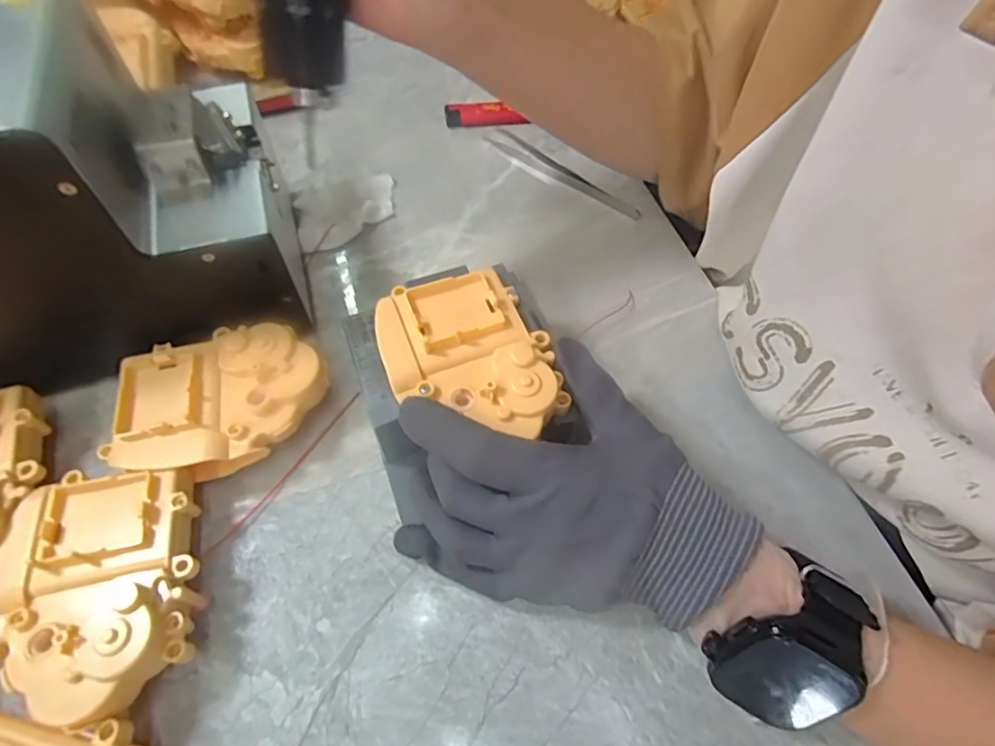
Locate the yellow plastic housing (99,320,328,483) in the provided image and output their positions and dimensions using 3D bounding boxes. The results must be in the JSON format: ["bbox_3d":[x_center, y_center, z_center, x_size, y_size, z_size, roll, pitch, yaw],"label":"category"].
[{"bbox_3d":[-0.137,0.014,0.275,0.100,0.037,0.075,-17,62,-11],"label":"yellow plastic housing"}]

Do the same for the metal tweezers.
[{"bbox_3d":[0.046,-0.144,0.394,0.128,0.004,0.021,35,65,17],"label":"metal tweezers"}]

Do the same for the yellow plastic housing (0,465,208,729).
[{"bbox_3d":[-0.167,0.089,0.229,0.078,0.037,0.100,-9,61,-7],"label":"yellow plastic housing"}]

